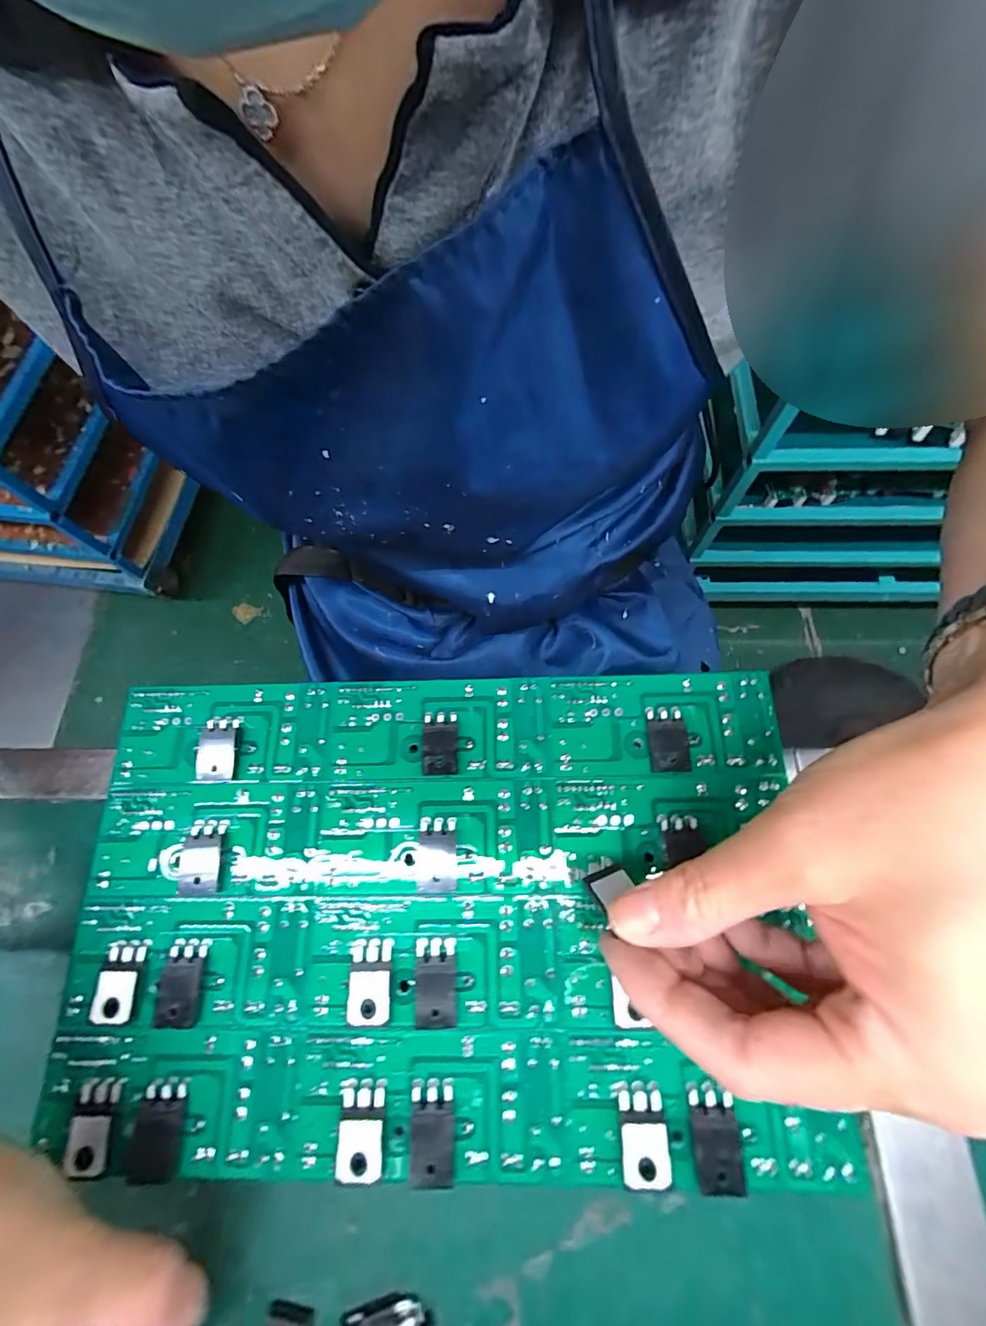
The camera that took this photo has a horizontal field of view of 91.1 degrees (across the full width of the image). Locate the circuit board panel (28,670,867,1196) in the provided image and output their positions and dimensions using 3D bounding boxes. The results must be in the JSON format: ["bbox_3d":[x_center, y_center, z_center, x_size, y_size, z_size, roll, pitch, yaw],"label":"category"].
[{"bbox_3d":[-0.024,0.090,0.188,0.273,0.009,0.172,-1,72,1],"label":"circuit board panel"}]

